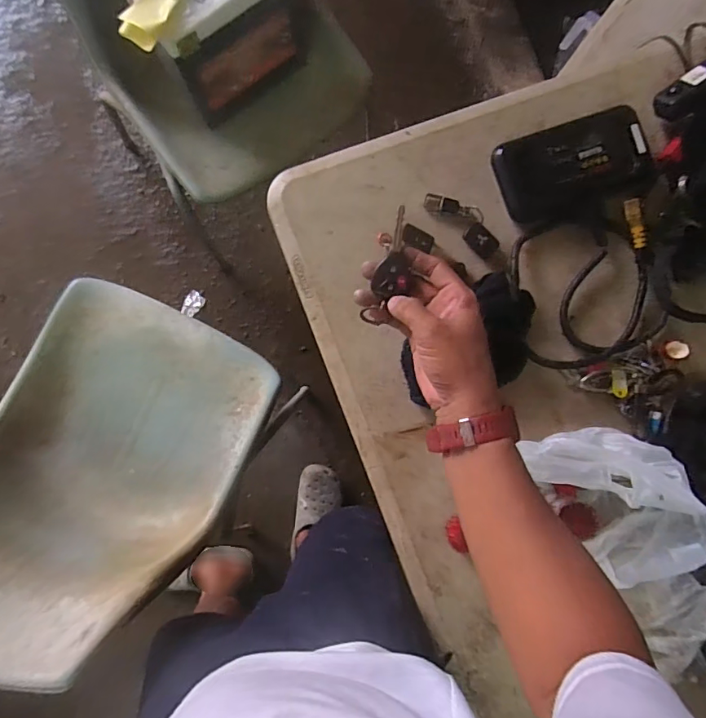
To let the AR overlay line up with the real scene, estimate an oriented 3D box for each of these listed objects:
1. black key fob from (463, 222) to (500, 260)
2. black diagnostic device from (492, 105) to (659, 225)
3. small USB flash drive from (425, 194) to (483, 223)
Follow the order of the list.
[{"bbox_3d":[0.178,-0.162,0.679,0.033,0.010,0.047,-40,90,-6],"label":"black key fob"},{"bbox_3d":[0.314,-0.260,0.673,0.215,0.033,0.128,-17,88,-5],"label":"black diagnostic device"},{"bbox_3d":[0.139,-0.208,0.679,0.082,0.009,0.024,12,86,-4],"label":"small USB flash drive"}]

